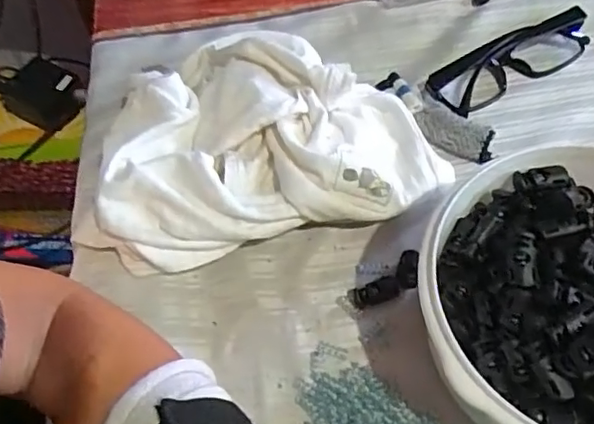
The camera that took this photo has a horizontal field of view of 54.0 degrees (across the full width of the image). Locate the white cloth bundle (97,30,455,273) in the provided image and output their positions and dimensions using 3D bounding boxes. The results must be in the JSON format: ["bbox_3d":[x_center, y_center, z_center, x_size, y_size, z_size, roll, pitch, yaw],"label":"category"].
[{"bbox_3d":[-0.024,-0.057,0.394,0.212,0.060,0.170,-13,57,-5],"label":"white cloth bundle"}]

